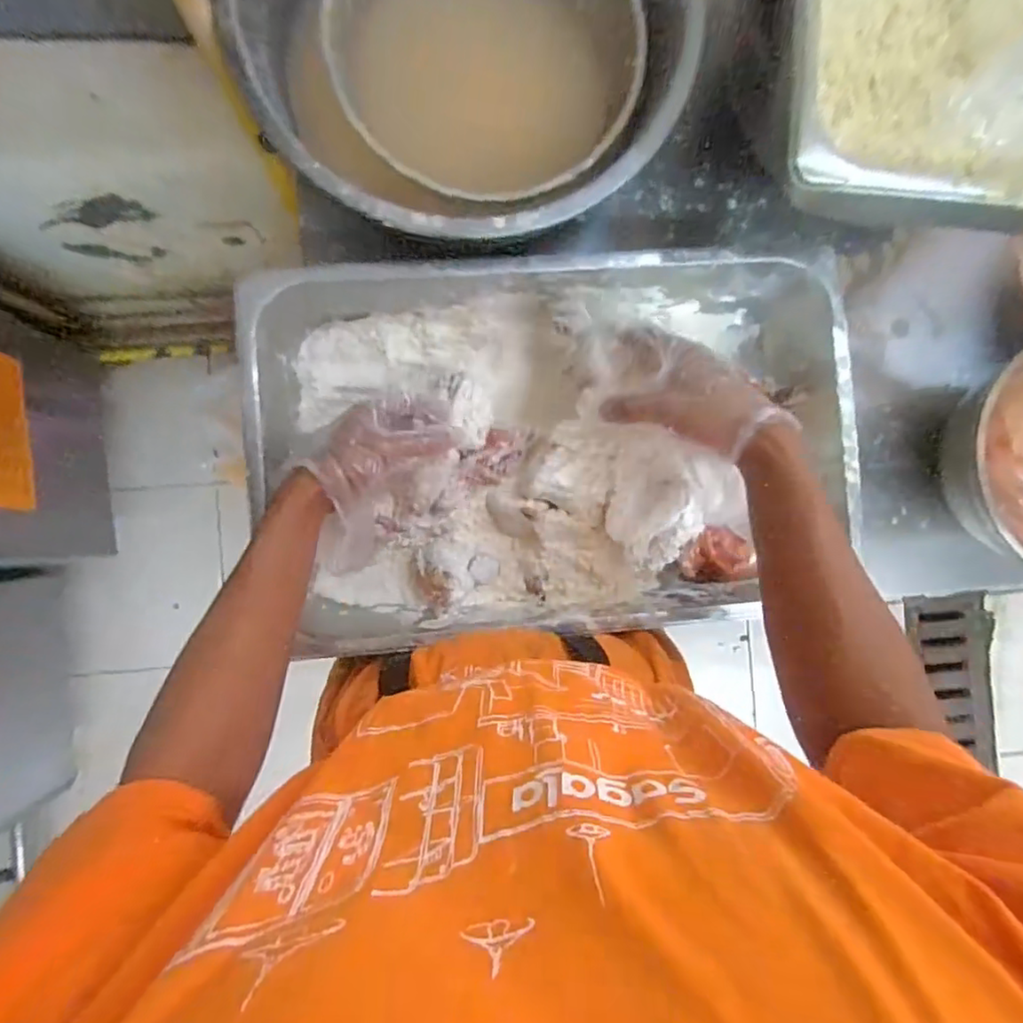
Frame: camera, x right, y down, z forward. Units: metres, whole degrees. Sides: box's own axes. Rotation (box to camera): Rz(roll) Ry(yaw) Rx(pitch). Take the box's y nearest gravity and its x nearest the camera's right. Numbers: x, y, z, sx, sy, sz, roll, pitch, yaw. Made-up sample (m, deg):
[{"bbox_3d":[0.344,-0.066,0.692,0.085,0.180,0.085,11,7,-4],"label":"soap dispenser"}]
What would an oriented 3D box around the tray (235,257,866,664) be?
[{"bbox_3d":[0.042,-0.060,0.571,0.518,0.112,0.323,-3,89,-5],"label":"tray"}]

